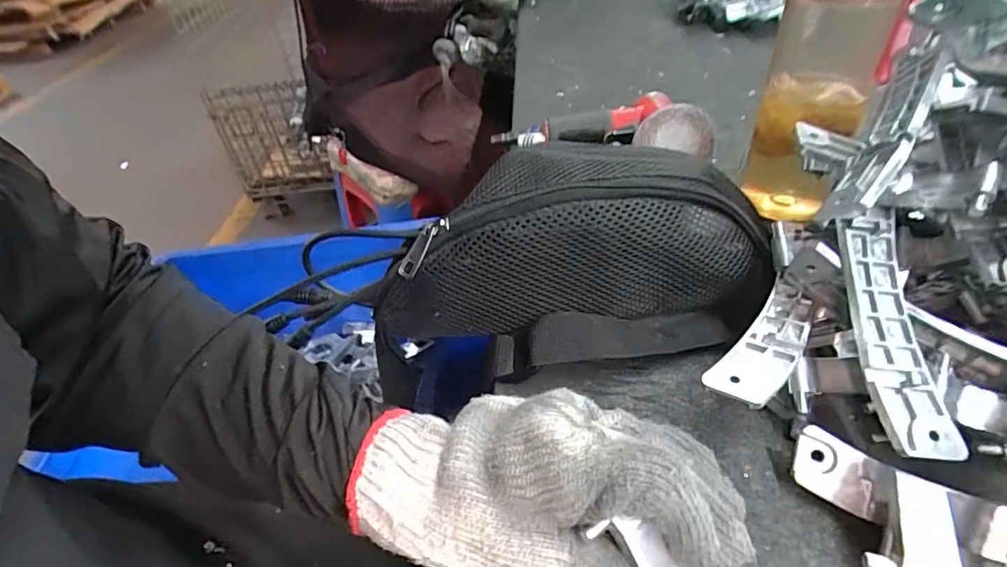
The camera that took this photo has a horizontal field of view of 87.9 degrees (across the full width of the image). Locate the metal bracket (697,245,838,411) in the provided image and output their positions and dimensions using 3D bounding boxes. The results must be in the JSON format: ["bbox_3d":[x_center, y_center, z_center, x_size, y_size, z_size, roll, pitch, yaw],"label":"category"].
[{"bbox_3d":[0.139,0.018,0.263,0.030,0.039,0.087,31,53,34],"label":"metal bracket"}]

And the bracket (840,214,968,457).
[{"bbox_3d":[0.184,0.019,0.249,0.033,0.010,0.120,-1,68,5],"label":"bracket"}]

